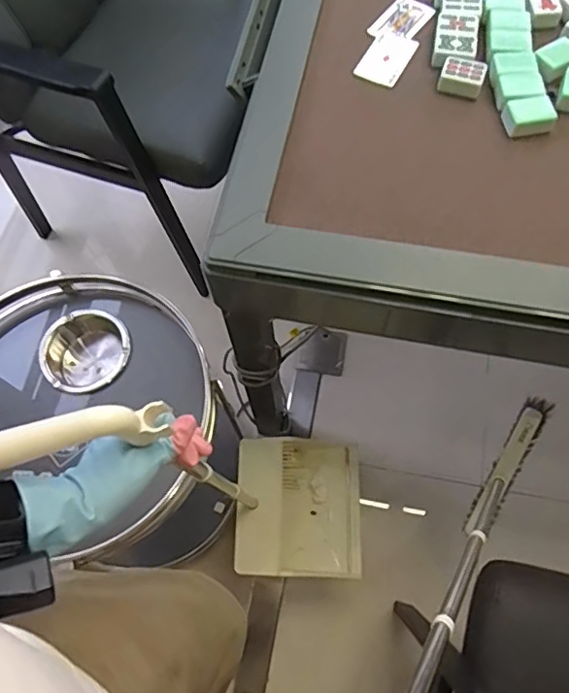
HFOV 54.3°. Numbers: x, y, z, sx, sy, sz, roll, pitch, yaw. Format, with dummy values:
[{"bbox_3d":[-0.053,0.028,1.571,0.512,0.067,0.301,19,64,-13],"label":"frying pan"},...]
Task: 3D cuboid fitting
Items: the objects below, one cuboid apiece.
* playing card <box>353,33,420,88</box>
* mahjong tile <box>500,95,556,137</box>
[{"bbox_3d":[0.143,-0.401,0.772,0.059,0.004,0.100,27,69,8],"label":"playing card"},{"bbox_3d":[0.310,-0.292,0.704,0.057,0.020,0.043,-10,67,-1],"label":"mahjong tile"}]

